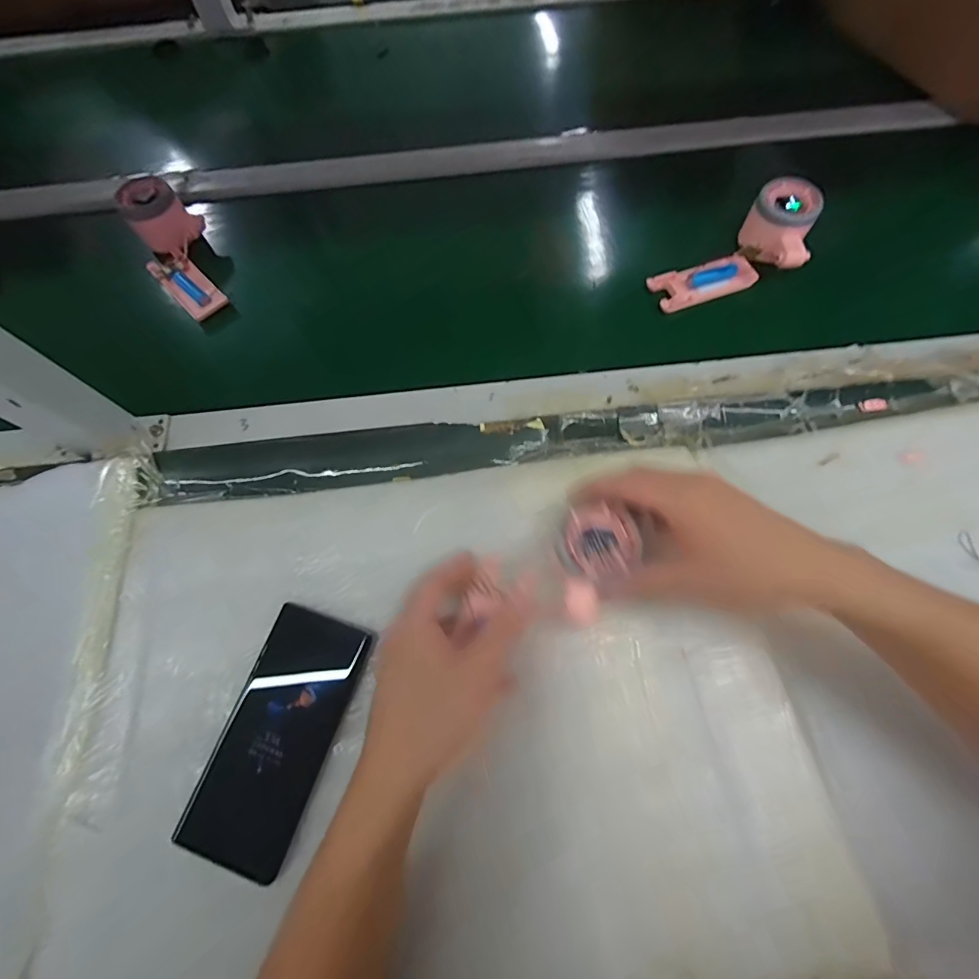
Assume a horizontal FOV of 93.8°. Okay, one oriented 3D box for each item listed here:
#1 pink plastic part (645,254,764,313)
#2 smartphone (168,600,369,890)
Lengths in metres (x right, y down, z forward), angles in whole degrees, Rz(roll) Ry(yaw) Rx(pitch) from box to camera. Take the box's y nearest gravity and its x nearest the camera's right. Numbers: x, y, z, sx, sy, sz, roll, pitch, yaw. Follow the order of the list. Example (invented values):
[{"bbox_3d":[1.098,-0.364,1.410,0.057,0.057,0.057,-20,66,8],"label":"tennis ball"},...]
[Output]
[{"bbox_3d":[0.212,-0.206,0.457,0.102,0.016,0.041,-21,70,-6],"label":"pink plastic part"},{"bbox_3d":[-0.143,0.164,0.312,0.070,0.013,0.155,16,70,8],"label":"smartphone"}]

